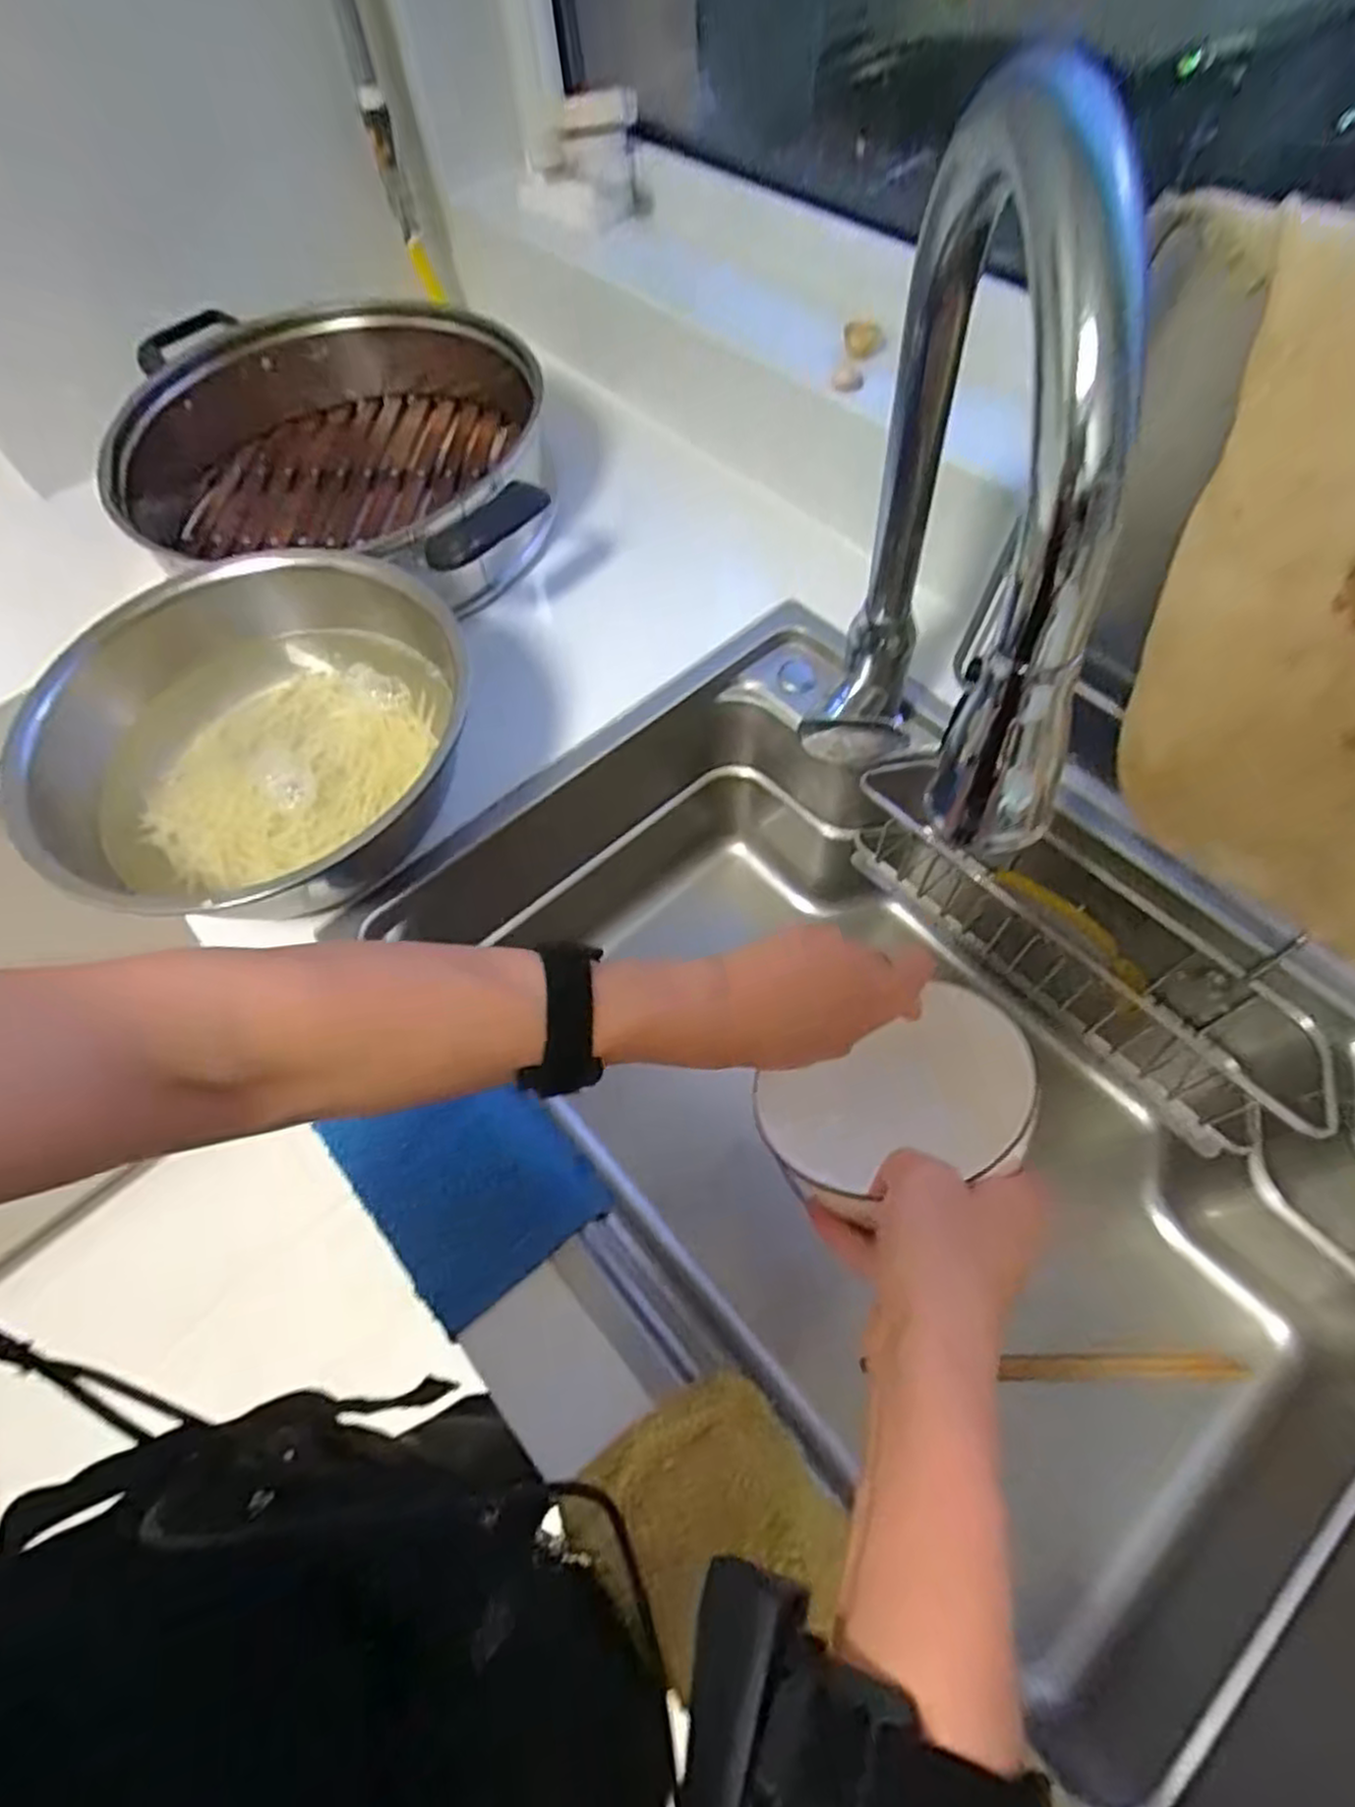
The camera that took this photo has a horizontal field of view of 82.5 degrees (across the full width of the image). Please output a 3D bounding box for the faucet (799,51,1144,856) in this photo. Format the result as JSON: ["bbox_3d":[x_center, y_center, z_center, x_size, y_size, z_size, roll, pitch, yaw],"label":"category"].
[{"bbox_3d":[0.116,-0.133,0.349,0.046,0.329,0.236,-2,61,3],"label":"faucet"}]

